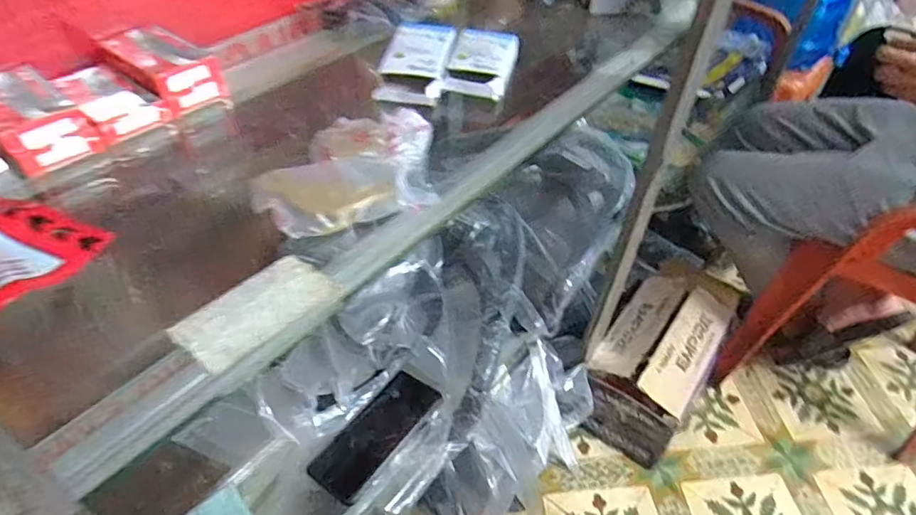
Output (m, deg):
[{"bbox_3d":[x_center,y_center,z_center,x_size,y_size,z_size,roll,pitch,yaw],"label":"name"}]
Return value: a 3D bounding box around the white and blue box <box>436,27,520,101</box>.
[{"bbox_3d":[0.024,-0.194,0.534,0.060,0.018,0.108,10,46,8],"label":"white and blue box"}]

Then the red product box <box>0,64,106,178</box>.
[{"bbox_3d":[-0.343,-0.110,0.431,0.095,0.042,0.064,33,52,27],"label":"red product box"}]

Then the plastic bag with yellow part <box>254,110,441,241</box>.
[{"bbox_3d":[-0.082,-0.067,0.411,0.140,0.024,0.106,-14,47,-16],"label":"plastic bag with yellow part"}]

